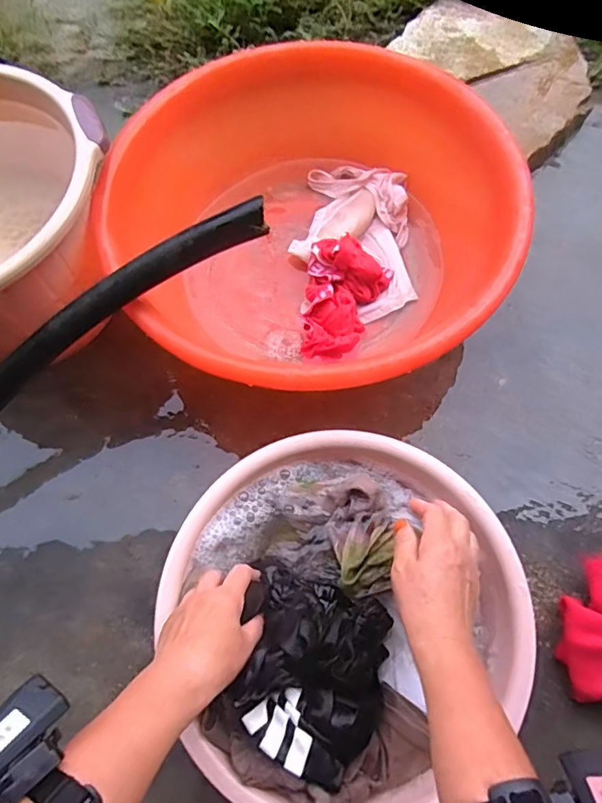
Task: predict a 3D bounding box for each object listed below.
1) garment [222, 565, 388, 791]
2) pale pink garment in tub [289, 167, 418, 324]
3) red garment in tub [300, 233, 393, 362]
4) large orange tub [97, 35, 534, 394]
[{"bbox_3d":[0.008,0.235,0.451,0.132,0.089,0.147,15,68,8],"label":"garment"},{"bbox_3d":[0.080,-0.251,0.789,0.174,0.036,0.269,-1,67,1],"label":"pale pink garment in tub"},{"bbox_3d":[0.056,-0.146,0.717,0.112,0.060,0.171,13,71,7],"label":"red garment in tub"},{"bbox_3d":[0.017,-0.228,0.710,0.505,0.193,0.508,0,67,1],"label":"large orange tub"}]

